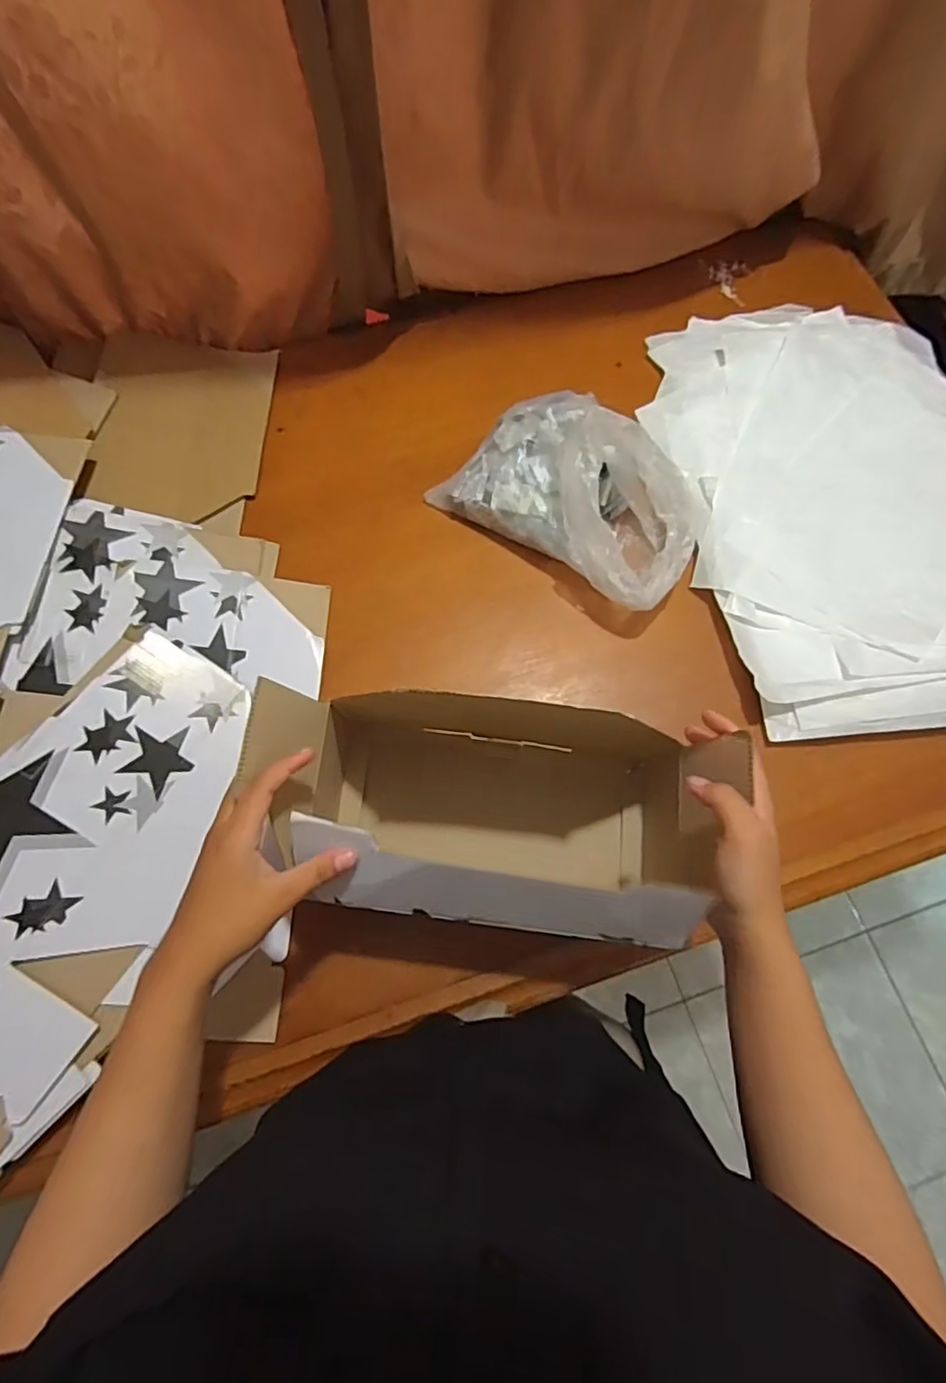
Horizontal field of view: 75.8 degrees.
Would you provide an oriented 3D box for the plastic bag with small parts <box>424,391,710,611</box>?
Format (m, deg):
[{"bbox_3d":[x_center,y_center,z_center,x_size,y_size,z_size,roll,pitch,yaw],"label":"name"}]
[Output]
[{"bbox_3d":[0.107,-0.206,0.608,0.261,0.118,0.156,38,74,12],"label":"plastic bag with small parts"}]

